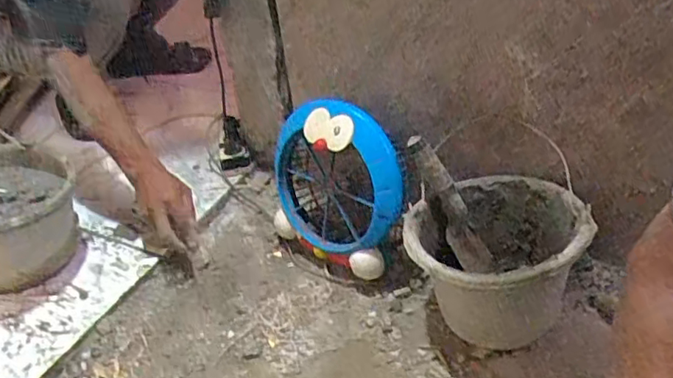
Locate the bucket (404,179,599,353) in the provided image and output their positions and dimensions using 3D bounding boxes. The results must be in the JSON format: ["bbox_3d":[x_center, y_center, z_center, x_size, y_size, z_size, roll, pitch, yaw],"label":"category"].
[{"bbox_3d":[0.212,0.097,0.796,0.220,0.179,0.247,6,38,16],"label":"bucket"}]

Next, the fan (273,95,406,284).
[{"bbox_3d":[-0.006,0.004,0.887,0.214,0.249,0.085,24,47,35],"label":"fan"}]

